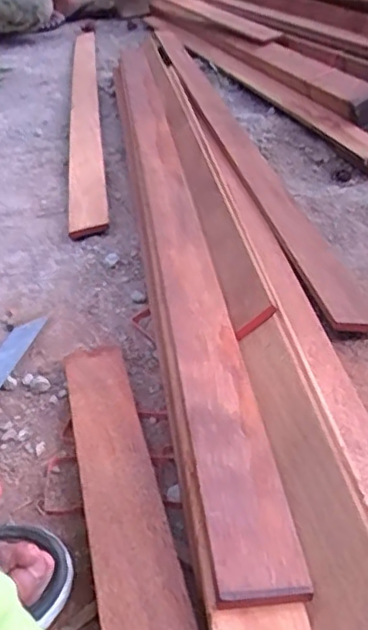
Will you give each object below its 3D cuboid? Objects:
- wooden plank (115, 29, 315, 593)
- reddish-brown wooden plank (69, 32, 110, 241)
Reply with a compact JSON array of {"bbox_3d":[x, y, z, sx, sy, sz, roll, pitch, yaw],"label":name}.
[{"bbox_3d":[-0.029,-0.194,0.919,0.076,0.042,1.306,-11,36,-1],"label":"wooden plank"},{"bbox_3d":[-0.242,-0.523,1.469,0.067,0.019,1.307,-12,36,-2],"label":"reddish-brown wooden plank"}]

